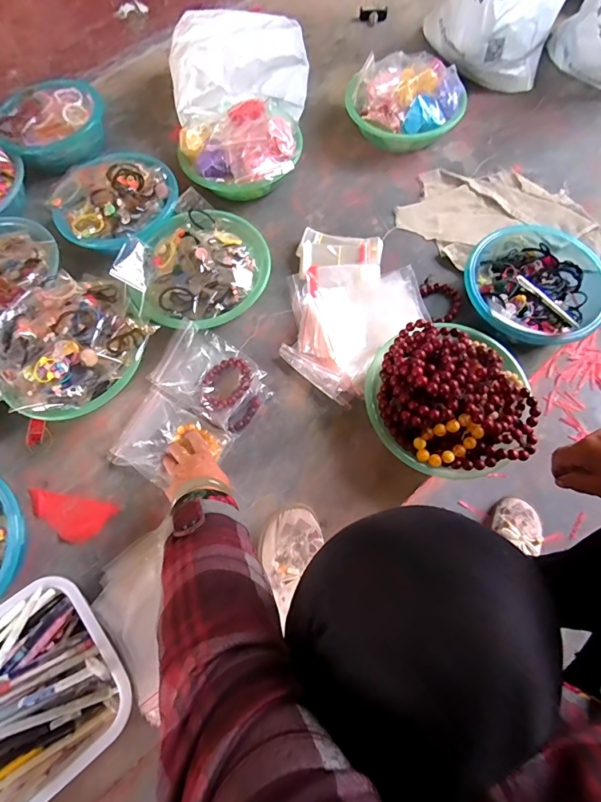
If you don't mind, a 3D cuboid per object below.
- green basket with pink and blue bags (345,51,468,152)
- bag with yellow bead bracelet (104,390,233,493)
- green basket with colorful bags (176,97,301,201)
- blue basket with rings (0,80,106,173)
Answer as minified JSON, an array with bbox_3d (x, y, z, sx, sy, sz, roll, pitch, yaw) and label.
[{"bbox_3d":[0.215,-0.614,0.842,0.236,0.113,0.201,-2,68,2],"label":"green basket with pink and blue bags"},{"bbox_3d":[-0.207,0.066,0.641,0.160,0.020,0.125,27,72,13],"label":"bag with yellow bead bracelet"},{"bbox_3d":[-0.114,-0.493,0.811,0.232,0.111,0.209,-7,68,0],"label":"green basket with colorful bags"},{"bbox_3d":[-0.516,-0.573,0.870,0.212,0.092,0.177,-21,69,-6],"label":"blue basket with rings"}]

